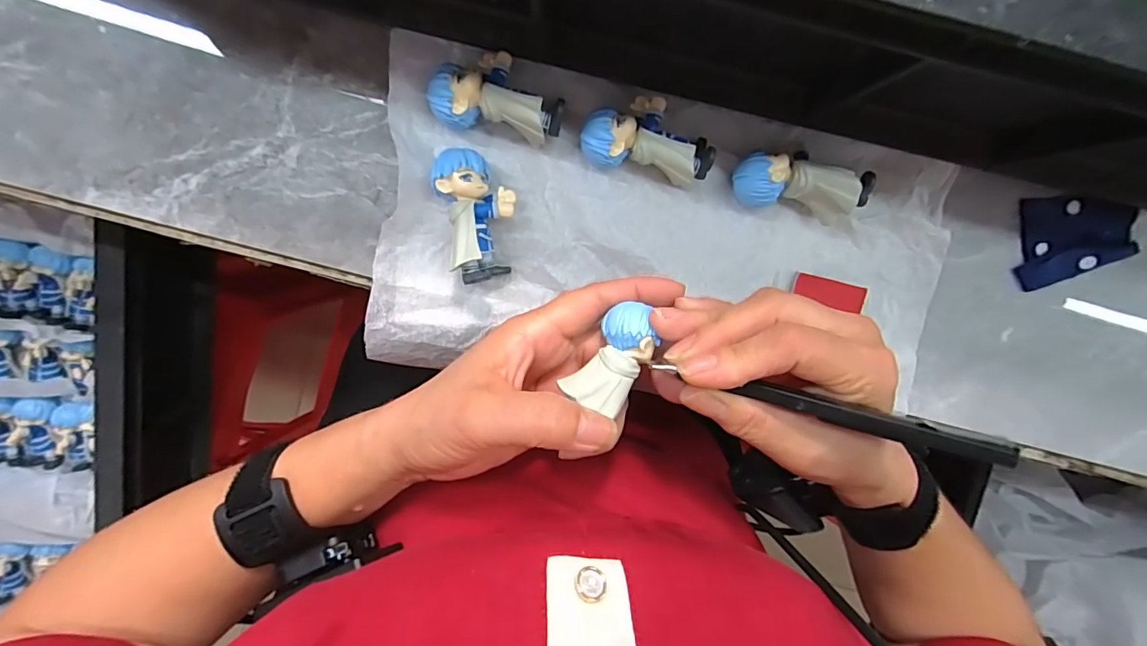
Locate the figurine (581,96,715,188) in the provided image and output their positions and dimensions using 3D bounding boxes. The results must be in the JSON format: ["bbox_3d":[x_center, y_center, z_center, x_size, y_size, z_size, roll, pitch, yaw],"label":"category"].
[{"bbox_3d":[0.035,-0.087,0.234,0.060,0.022,0.035,12,95,-6],"label":"figurine"}]

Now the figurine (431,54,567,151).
[{"bbox_3d":[-0.034,-0.103,0.224,0.057,0.023,0.034,9,96,-6],"label":"figurine"}]

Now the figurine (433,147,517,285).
[{"bbox_3d":[-0.044,-0.050,0.231,0.032,0.025,0.058,-11,97,-3],"label":"figurine"}]

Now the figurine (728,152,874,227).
[{"bbox_3d":[0.110,-0.067,0.243,0.062,0.028,0.026,10,96,-6],"label":"figurine"}]

